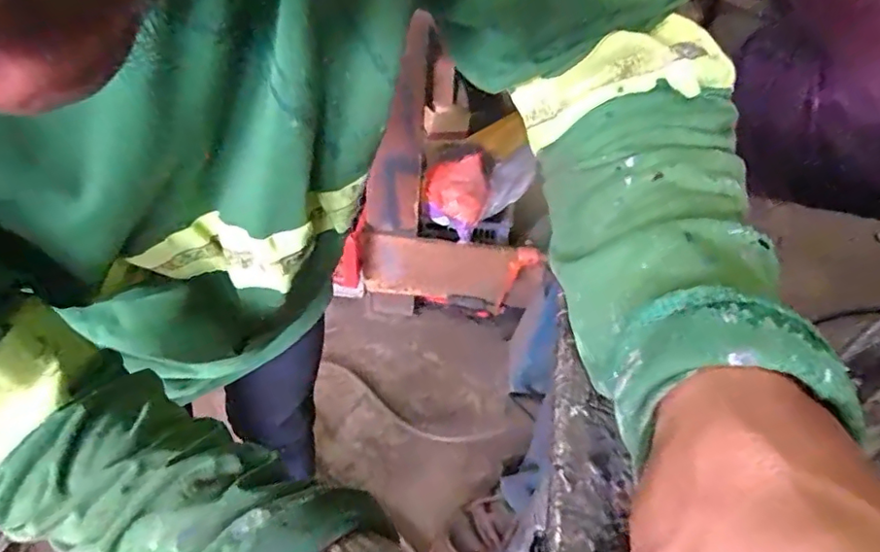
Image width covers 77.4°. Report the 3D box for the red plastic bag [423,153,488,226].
[{"bbox_3d":[0.037,-0.202,1.262,0.136,0.139,0.071,4,39,-4],"label":"red plastic bag"}]

